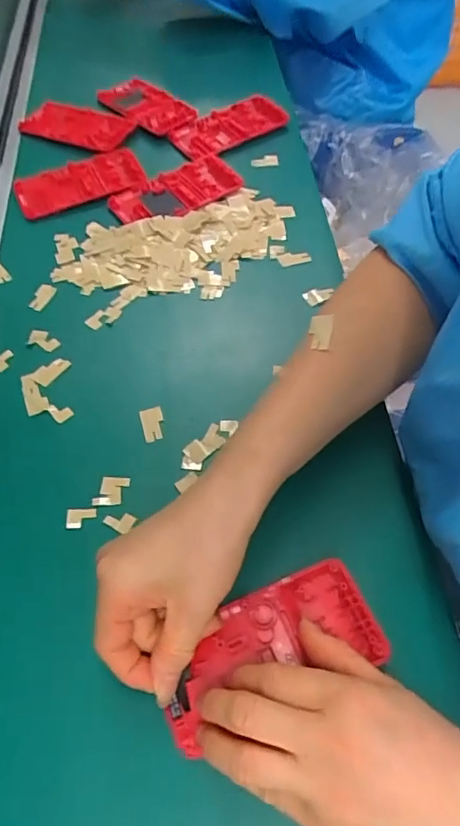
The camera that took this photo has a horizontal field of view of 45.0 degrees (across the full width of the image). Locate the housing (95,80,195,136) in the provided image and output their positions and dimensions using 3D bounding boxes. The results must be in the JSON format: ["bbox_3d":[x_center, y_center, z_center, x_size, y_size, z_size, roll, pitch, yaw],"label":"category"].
[{"bbox_3d":[-0.096,-0.351,0.632,0.057,0.020,0.128,-37,62,-20],"label":"housing"}]

